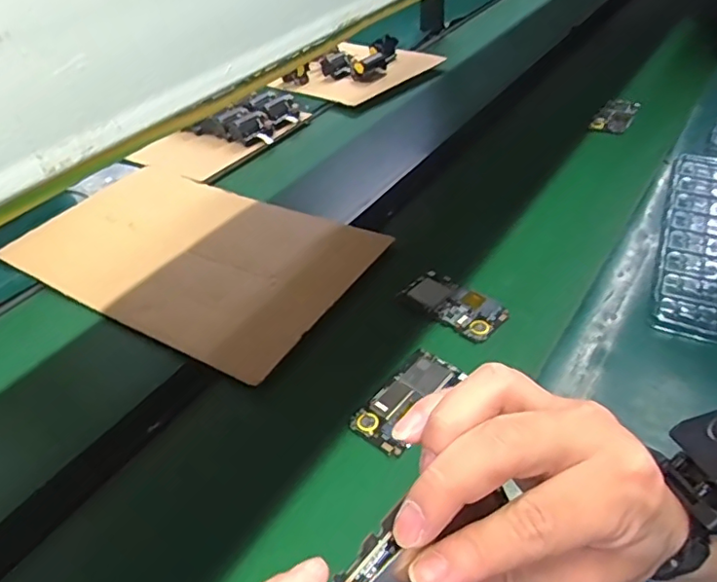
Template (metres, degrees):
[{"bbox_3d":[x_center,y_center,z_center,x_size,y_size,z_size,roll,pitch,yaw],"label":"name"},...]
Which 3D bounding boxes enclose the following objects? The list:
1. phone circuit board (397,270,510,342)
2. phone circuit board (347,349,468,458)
[{"bbox_3d":[0.115,0.013,0.684,0.063,0.009,0.125,-34,47,-28],"label":"phone circuit board"},{"bbox_3d":[0.052,0.108,0.584,0.062,0.006,0.125,28,51,34],"label":"phone circuit board"}]

